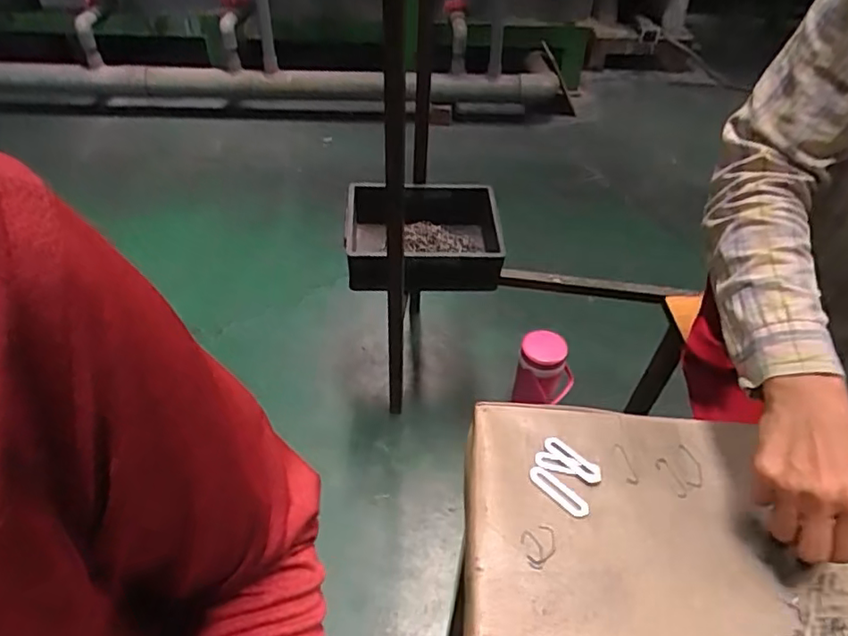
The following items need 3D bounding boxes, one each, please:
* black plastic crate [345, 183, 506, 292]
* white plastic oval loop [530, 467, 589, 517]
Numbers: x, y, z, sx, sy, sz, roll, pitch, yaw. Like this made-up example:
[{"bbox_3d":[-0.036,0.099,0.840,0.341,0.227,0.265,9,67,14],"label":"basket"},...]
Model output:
[{"bbox_3d":[0.000,-0.187,1.325,0.335,0.104,0.275,-1,44,-4],"label":"black plastic crate"},{"bbox_3d":[0.109,0.140,0.485,0.054,0.004,0.016,34,52,28],"label":"white plastic oval loop"}]

